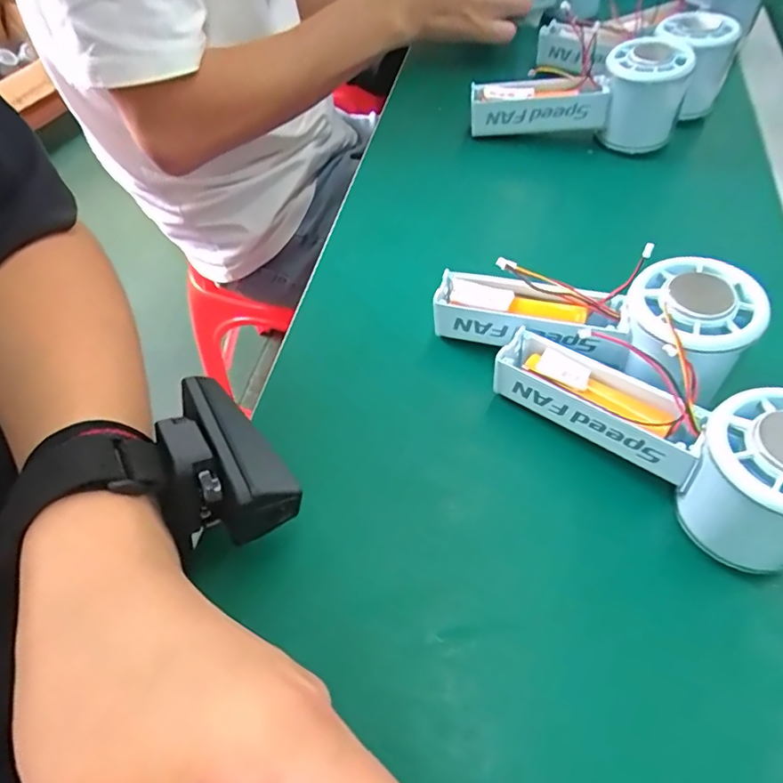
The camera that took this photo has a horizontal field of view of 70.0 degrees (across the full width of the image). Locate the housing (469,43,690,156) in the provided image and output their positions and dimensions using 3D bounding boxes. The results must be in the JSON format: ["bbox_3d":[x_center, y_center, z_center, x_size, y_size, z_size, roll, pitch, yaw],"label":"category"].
[{"bbox_3d":[0.135,-0.217,0.412,0.144,0.060,0.069,16,60,14],"label":"housing"}]

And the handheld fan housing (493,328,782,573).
[{"bbox_3d":[0.118,0.011,0.250,0.060,0.067,0.146,-37,62,-18],"label":"handheld fan housing"}]

